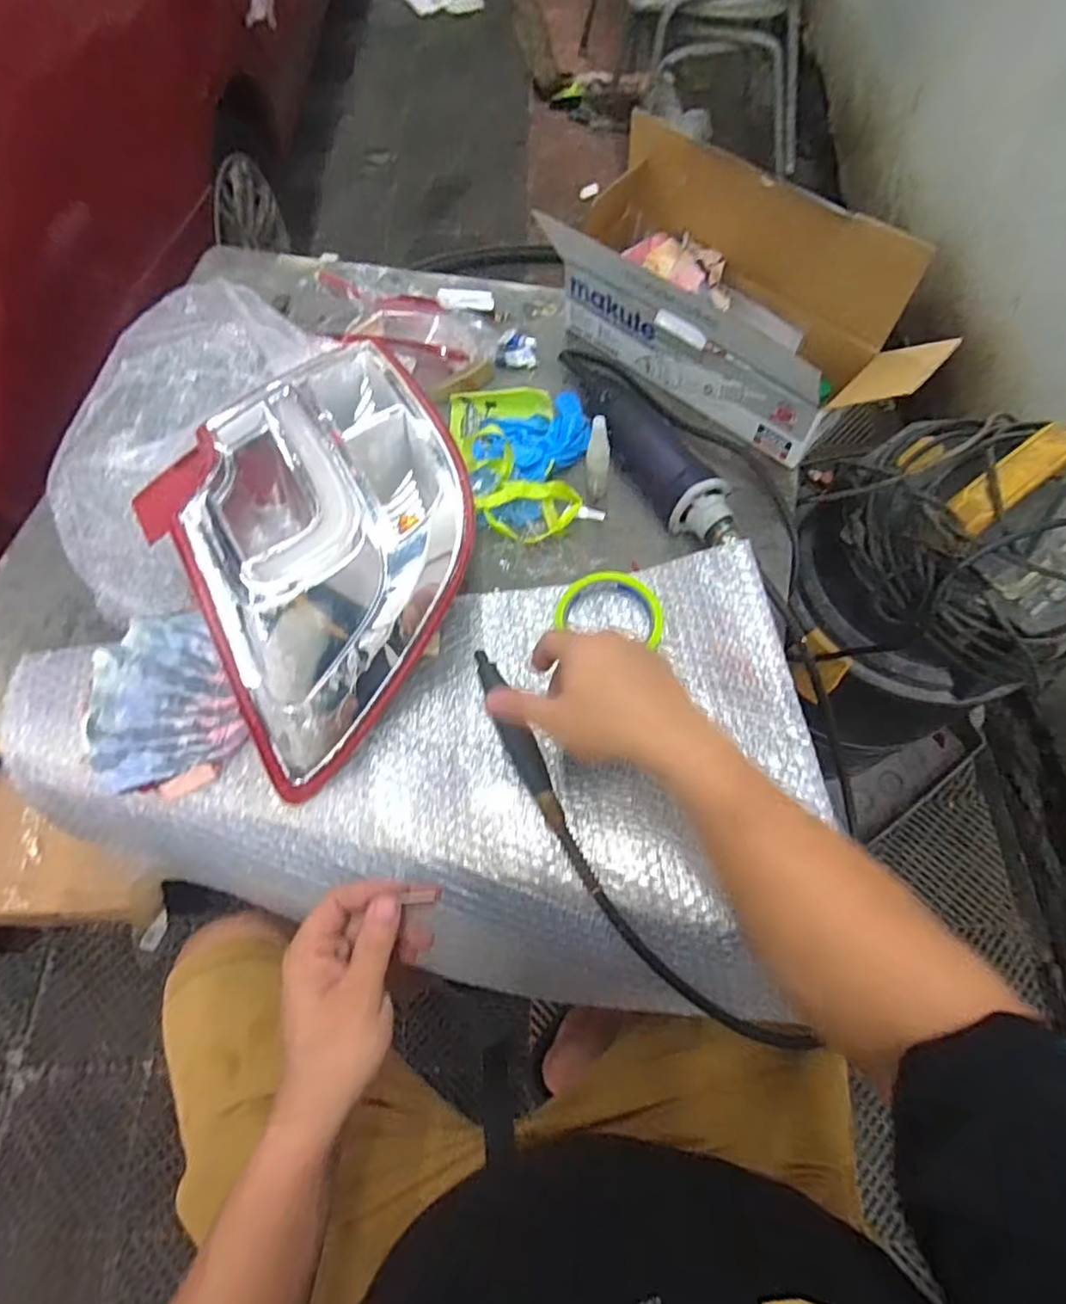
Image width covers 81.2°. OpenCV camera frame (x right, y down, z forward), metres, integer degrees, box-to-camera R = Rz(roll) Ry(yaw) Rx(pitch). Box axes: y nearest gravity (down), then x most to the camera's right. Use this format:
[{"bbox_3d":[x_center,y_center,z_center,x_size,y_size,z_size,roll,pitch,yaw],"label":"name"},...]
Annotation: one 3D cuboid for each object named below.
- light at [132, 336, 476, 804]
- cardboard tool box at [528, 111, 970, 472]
[{"bbox_3d":[-0.180,-0.104,0.544,0.254,0.129,0.369,-27,68,-9],"label":"light"},{"bbox_3d":[0.183,-0.336,0.615,0.364,0.173,0.142,40,74,18],"label":"cardboard tool box"}]

